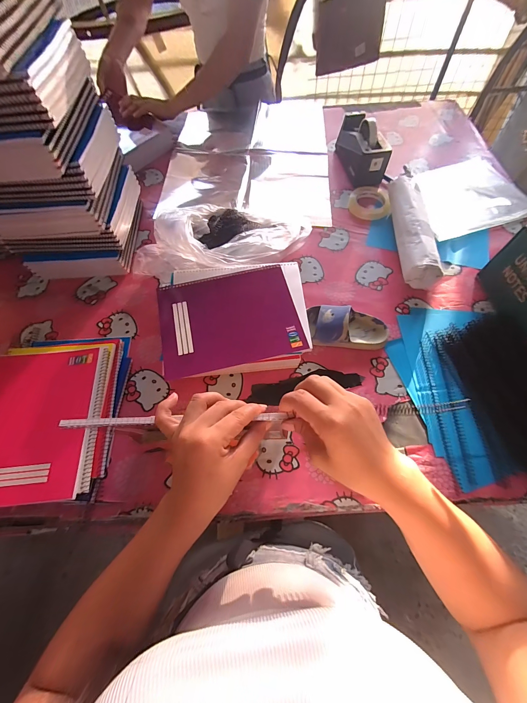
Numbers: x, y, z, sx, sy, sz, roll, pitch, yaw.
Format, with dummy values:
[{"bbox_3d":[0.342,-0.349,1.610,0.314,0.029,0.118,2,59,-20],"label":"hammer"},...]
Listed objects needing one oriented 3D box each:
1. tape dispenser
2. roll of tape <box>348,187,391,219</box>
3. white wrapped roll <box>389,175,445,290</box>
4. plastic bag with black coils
[{"bbox_3d":[0.265,-0.569,0.769,0.083,0.103,0.214,-11,64,-3],"label":"tape dispenser"},{"bbox_3d":[0.278,-0.391,0.734,0.099,0.034,0.099,-1,63,2],"label":"roll of tape"},{"bbox_3d":[0.343,-0.283,0.646,0.070,0.076,0.307,3,64,4],"label":"white wrapped roll"},{"bbox_3d":[-0.081,-0.261,0.622,0.358,0.110,0.223,3,64,4],"label":"plastic bag with black coils"}]

